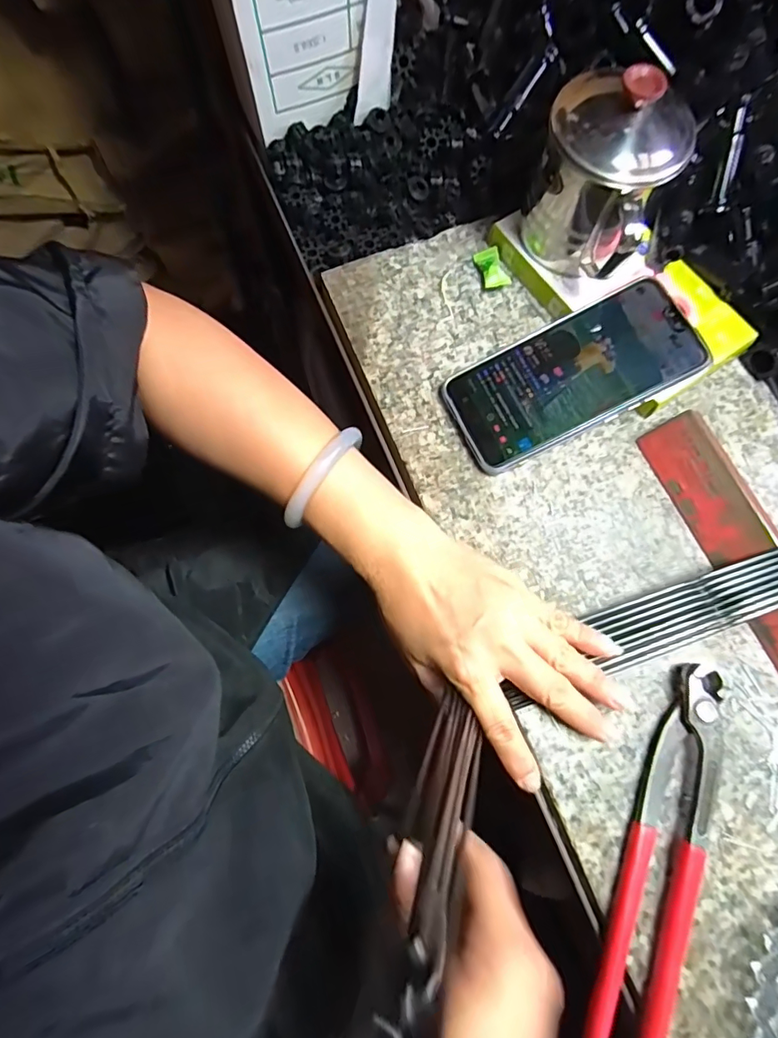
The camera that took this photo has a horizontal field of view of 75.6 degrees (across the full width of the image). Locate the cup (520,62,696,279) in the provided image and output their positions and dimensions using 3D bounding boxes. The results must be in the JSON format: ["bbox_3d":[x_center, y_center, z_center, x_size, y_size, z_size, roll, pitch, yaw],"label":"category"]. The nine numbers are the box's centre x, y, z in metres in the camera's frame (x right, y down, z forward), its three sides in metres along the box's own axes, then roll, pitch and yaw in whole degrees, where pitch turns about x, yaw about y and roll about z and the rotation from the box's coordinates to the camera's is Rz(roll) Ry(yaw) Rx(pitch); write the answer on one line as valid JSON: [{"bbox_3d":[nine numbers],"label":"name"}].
[{"bbox_3d":[0.128,-0.206,0.313,0.082,0.101,0.085,24,75,5],"label":"cup"}]

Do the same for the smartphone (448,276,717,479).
[{"bbox_3d":[0.120,-0.094,0.333,0.157,0.011,0.074,-25,75,3],"label":"smartphone"}]

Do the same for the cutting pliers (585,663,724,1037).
[{"bbox_3d":[0.151,0.178,0.267,0.038,0.017,0.192,23,75,5],"label":"cutting pliers"}]

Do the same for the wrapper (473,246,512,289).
[{"bbox_3d":[0.076,-0.184,0.368,0.018,0.010,0.034,-14,75,-5],"label":"wrapper"}]

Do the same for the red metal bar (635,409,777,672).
[{"bbox_3d":[0.227,0.040,0.302,0.035,0.028,0.229,-22,76,-7],"label":"red metal bar"}]

